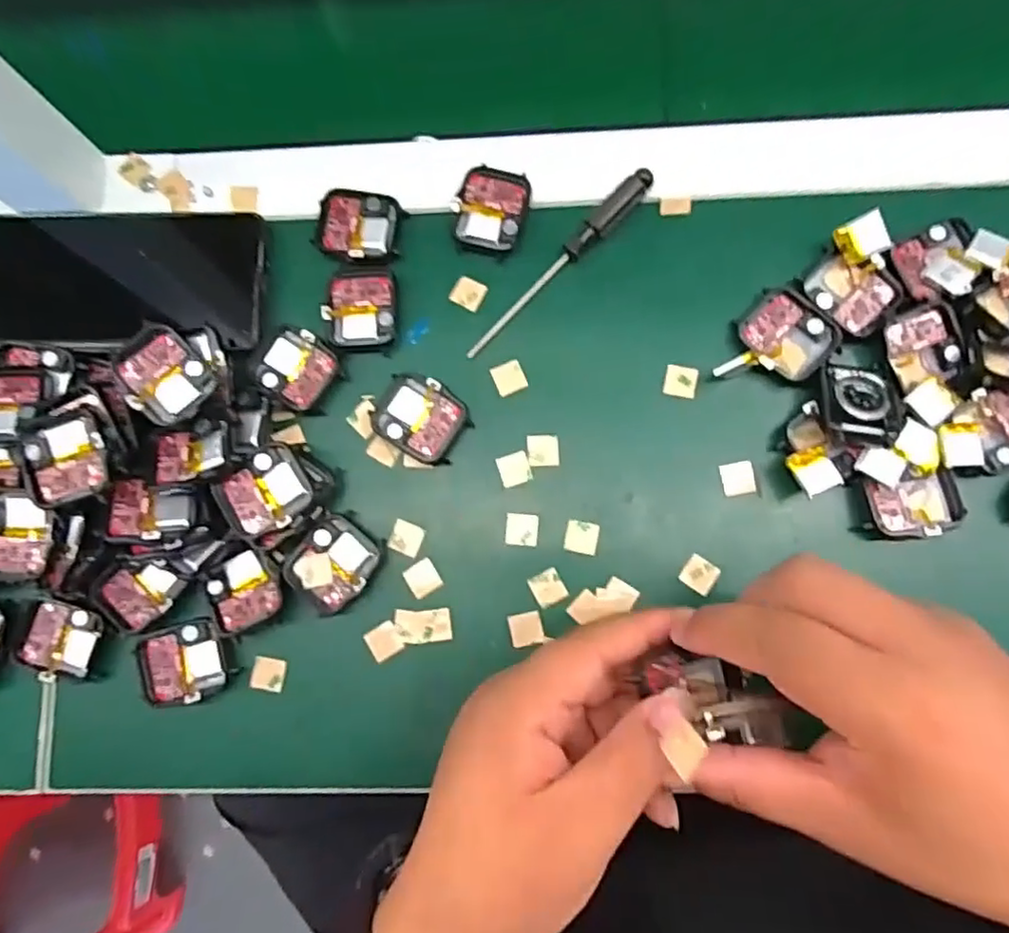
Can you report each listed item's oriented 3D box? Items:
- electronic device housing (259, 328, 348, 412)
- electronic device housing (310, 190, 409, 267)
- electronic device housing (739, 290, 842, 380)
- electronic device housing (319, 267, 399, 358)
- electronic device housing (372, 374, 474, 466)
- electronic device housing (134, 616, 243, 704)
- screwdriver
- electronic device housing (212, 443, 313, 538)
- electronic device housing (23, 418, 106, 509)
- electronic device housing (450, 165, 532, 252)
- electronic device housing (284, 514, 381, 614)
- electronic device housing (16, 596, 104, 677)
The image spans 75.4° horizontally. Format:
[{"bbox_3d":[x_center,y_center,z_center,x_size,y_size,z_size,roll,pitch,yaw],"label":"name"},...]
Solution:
[{"bbox_3d":[-0.108,-0.051,0.340,0.038,0.007,0.036,39,86,7],"label":"electronic device housing"},{"bbox_3d":[-0.078,-0.128,0.348,0.044,0.007,0.039,9,84,4],"label":"electronic device housing"},{"bbox_3d":[0.141,-0.064,0.329,0.044,0.010,0.038,40,86,7],"label":"electronic device housing"},{"bbox_3d":[-0.075,-0.082,0.342,0.037,0.005,0.046,-2,83,3],"label":"electronic device housing"},{"bbox_3d":[-0.043,-0.025,0.335,0.045,0.010,0.038,33,86,6],"label":"electronic device housing"},{"bbox_3d":[-0.157,0.097,0.324,0.043,0.009,0.037,-17,82,1],"label":"electronic device housing"},{"bbox_3d":[0.029,-0.105,0.340,0.011,0.011,0.130,44,87,7],"label":"screwdriver"},{"bbox_3d":[-0.115,0.013,0.313,0.040,0.008,0.037,-38,83,-6],"label":"electronic device housing"},{"bbox_3d":[-0.203,-0.003,0.306,0.037,0.012,0.039,-15,80,1],"label":"electronic device housing"},{"bbox_3d":[-0.008,-0.137,0.347,0.036,0.007,0.042,17,84,5],"label":"electronic device housing"},{"bbox_3d":[-0.086,0.048,0.326,0.040,0.012,0.042,38,86,7],"label":"electronic device housing"},{"bbox_3d":[-0.223,0.085,0.328,0.038,0.006,0.037,8,83,4],"label":"electronic device housing"}]

